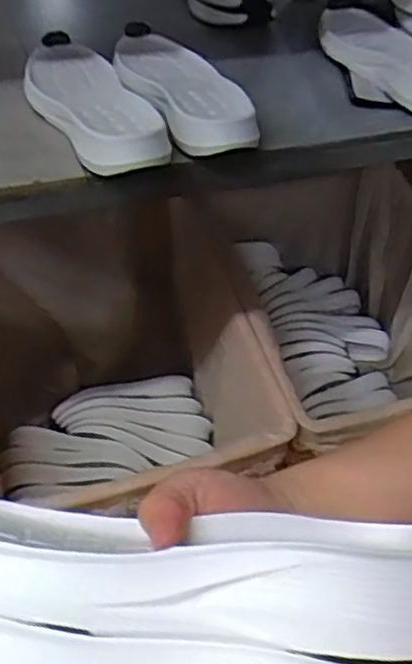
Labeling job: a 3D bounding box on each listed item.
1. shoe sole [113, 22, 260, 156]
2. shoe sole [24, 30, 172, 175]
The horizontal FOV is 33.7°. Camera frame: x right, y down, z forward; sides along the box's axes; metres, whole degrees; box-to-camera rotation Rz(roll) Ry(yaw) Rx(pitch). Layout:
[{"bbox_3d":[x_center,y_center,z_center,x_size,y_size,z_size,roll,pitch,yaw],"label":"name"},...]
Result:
[{"bbox_3d":[-0.031,-0.271,0.744,0.104,0.031,0.264,-11,45,-16],"label":"shoe sole"},{"bbox_3d":[-0.120,-0.241,0.710,0.101,0.036,0.269,-17,47,-21],"label":"shoe sole"}]

